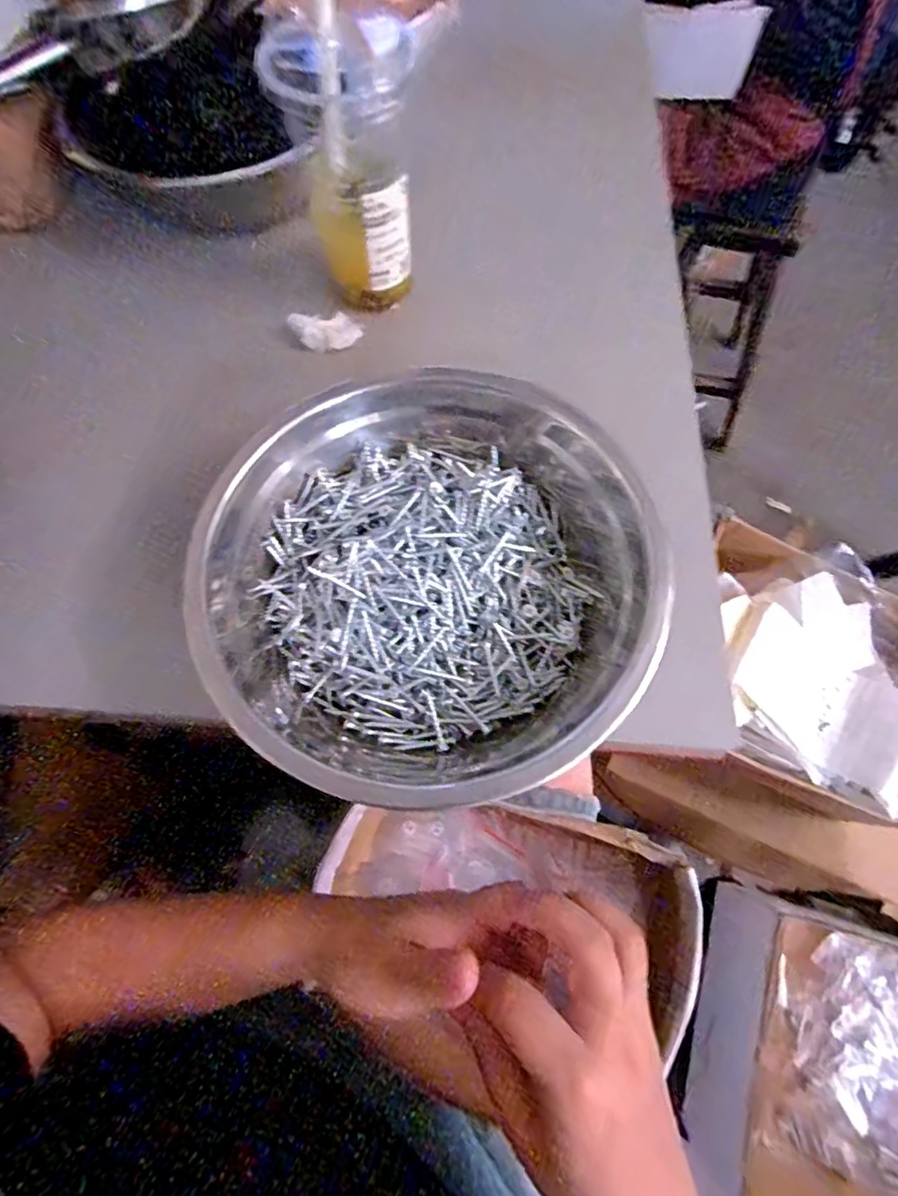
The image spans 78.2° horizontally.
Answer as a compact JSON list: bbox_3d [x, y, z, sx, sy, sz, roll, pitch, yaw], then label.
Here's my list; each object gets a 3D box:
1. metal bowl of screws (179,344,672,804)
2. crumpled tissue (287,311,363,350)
[{"bbox_3d":[0.002,-0.025,0.337,0.257,0.067,0.288,23,71,9],"label":"metal bowl of screws"},{"bbox_3d":[-0.099,-0.215,0.445,0.055,0.019,0.026,-3,68,-16],"label":"crumpled tissue"}]

